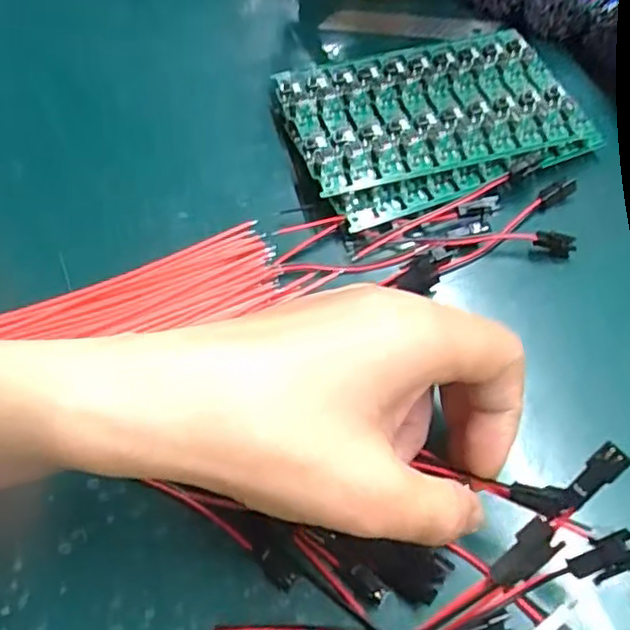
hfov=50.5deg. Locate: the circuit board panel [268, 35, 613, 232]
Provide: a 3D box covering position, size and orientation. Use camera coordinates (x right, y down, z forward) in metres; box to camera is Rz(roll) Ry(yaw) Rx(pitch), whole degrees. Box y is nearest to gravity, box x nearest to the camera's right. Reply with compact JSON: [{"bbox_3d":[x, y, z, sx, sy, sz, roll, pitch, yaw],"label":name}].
[{"bbox_3d":[0.057,-0.098,0.325,0.133,0.012,0.094,-19,63,-8],"label":"circuit board panel"}]

